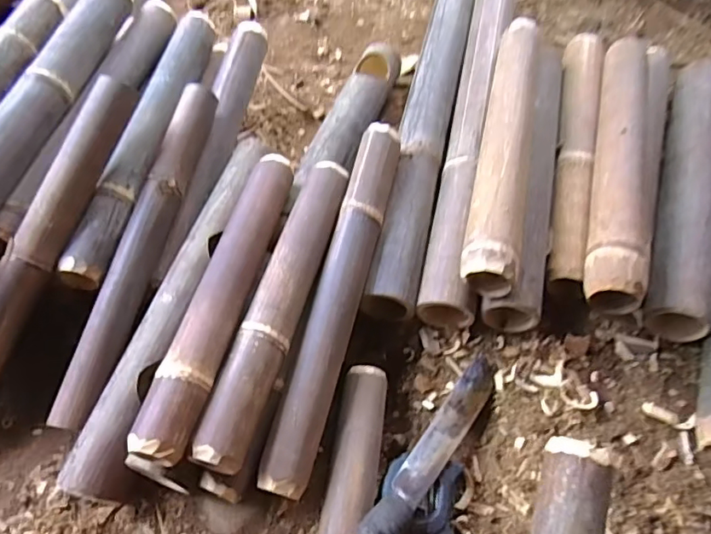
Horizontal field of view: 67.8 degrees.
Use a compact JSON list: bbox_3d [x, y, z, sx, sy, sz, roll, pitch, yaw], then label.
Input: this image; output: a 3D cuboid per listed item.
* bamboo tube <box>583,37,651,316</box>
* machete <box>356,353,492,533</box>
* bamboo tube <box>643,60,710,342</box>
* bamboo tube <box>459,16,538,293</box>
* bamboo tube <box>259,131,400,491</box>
[{"bbox_3d":[0.362,-0.156,0.708,0.071,0.065,0.476,14,61,10],"label":"bamboo tube"},{"bbox_3d":[0.066,0.216,0.558,0.040,0.020,0.343,33,49,18],"label":"machete"},{"bbox_3d":[0.471,-0.126,0.731,0.078,0.062,0.478,18,63,11],"label":"bamboo tube"},{"bbox_3d":[0.207,-0.176,0.714,0.068,0.070,0.469,11,61,9],"label":"bamboo tube"},{"bbox_3d":[-0.018,0.021,0.626,0.060,0.049,0.463,13,61,10],"label":"bamboo tube"}]

